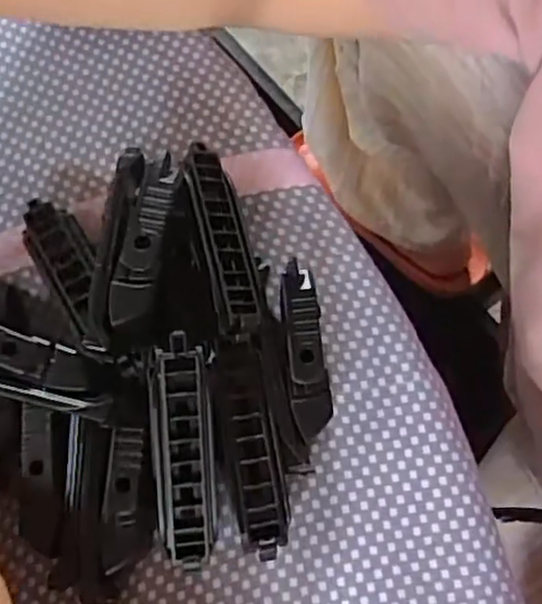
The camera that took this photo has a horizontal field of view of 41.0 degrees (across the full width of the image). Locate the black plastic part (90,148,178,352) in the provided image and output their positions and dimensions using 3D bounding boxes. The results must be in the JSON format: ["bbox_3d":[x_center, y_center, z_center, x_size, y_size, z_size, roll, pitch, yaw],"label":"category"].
[{"bbox_3d":[-0.048,-0.020,0.249,0.021,0.010,0.072,6,76,2],"label":"black plastic part"}]

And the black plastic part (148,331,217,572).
[{"bbox_3d":[-0.030,0.051,0.245,0.020,0.011,0.078,-2,98,0],"label":"black plastic part"}]

